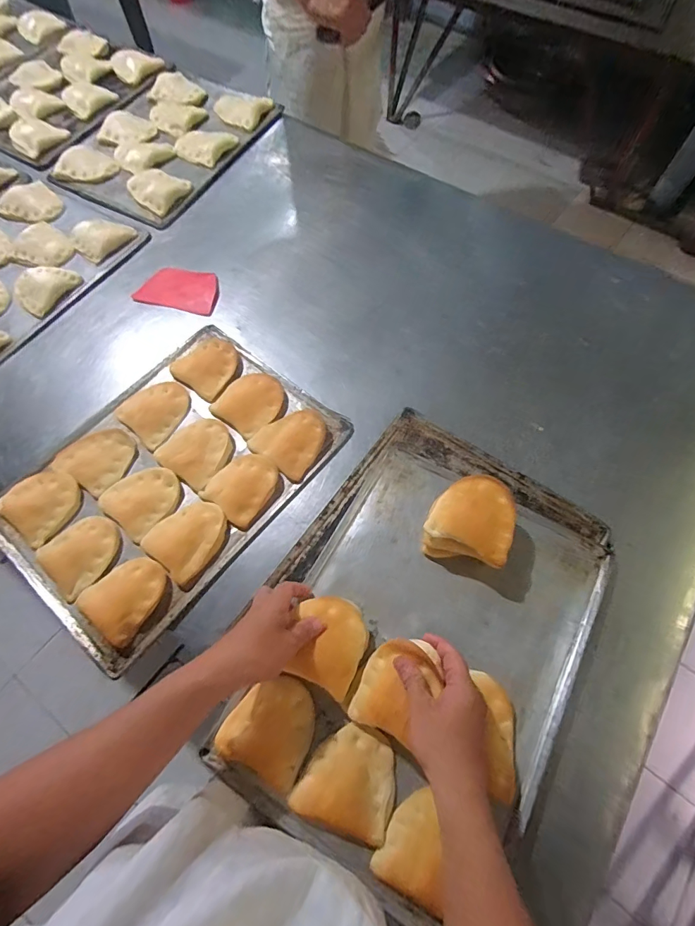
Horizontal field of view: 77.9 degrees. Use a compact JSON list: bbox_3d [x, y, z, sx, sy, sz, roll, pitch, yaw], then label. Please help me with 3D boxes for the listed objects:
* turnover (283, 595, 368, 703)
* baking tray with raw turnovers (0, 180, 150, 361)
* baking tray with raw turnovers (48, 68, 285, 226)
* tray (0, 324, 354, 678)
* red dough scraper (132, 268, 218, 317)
[{"bbox_3d":[-0.023,0.202,0.489,0.085,0.028,0.093,23,69,12],"label":"turnover"},{"bbox_3d":[-0.649,-0.355,0.802,0.336,0.034,0.442,29,71,14],"label":"baking tray with raw turnovers"},{"bbox_3d":[-0.404,-0.722,0.942,0.340,0.035,0.448,28,70,14],"label":"baking tray with raw turnovers"},{"bbox_3d":[-0.260,0.008,0.621,0.318,0.031,0.448,38,73,17],"label":"tray"},{"bbox_3d":[-0.305,-0.314,0.786,0.147,0.011,0.093,8,67,6],"label":"red dough scraper"}]

